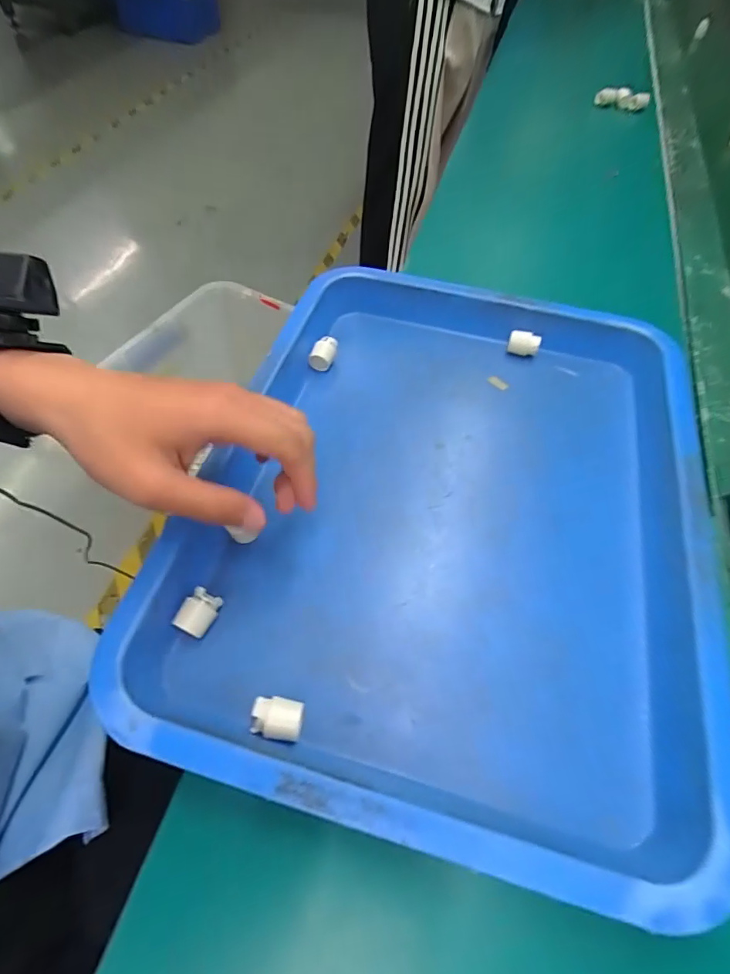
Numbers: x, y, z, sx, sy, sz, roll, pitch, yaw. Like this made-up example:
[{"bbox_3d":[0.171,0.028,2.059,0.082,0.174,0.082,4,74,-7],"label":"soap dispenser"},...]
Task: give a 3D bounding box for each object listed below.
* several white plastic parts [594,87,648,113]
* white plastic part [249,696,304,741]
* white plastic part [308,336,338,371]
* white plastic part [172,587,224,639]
[{"bbox_3d":[0.430,-0.651,0.786,0.083,0.020,0.026,19,58,10],"label":"several white plastic parts"},{"bbox_3d":[-0.049,0.130,0.264,0.027,0.017,0.021,8,59,1],"label":"white plastic part"},{"bbox_3d":[-0.038,-0.121,0.430,0.019,0.019,0.031,15,59,5],"label":"white plastic part"},{"bbox_3d":[-0.105,0.080,0.297,0.019,0.019,0.027,23,60,10],"label":"white plastic part"}]

